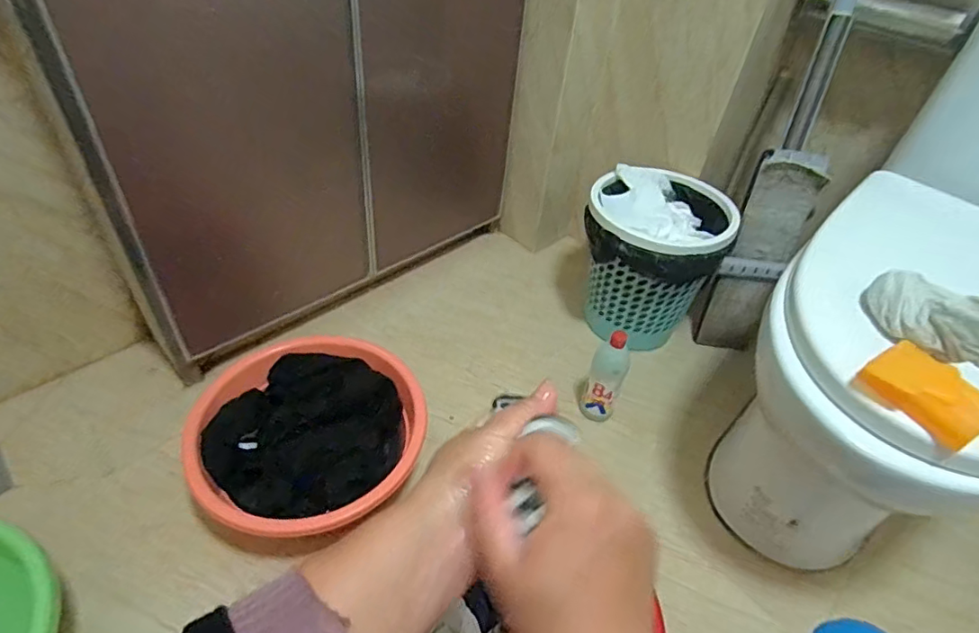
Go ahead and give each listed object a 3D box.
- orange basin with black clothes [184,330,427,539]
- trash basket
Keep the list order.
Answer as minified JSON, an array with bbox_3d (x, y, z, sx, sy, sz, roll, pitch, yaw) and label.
[{"bbox_3d":[-0.277,0.183,0.873,0.339,0.103,0.326,-2,44,-8],"label":"orange basin with black clothes"},{"bbox_3d":[0.310,-0.098,1.098,0.259,0.297,0.245,24,47,19],"label":"trash basket"}]

